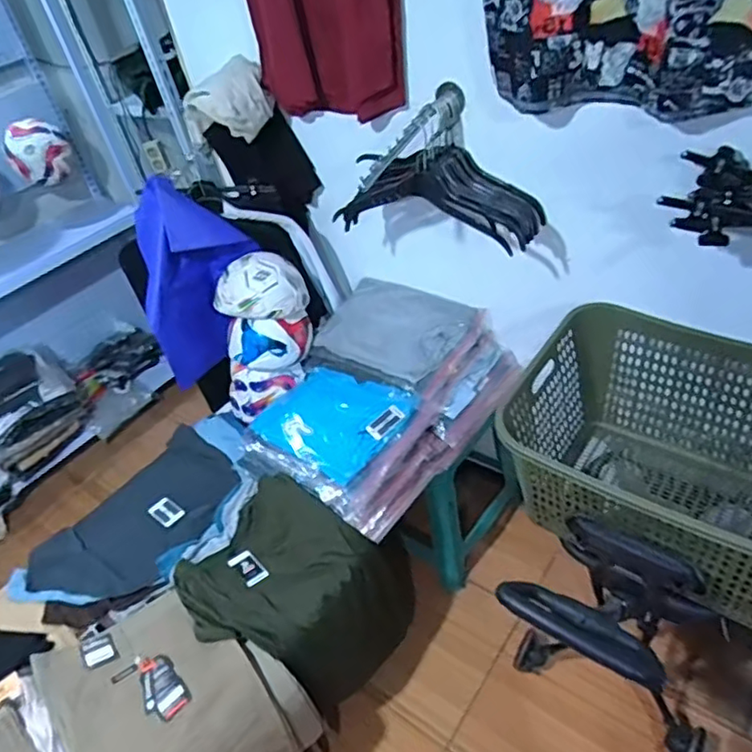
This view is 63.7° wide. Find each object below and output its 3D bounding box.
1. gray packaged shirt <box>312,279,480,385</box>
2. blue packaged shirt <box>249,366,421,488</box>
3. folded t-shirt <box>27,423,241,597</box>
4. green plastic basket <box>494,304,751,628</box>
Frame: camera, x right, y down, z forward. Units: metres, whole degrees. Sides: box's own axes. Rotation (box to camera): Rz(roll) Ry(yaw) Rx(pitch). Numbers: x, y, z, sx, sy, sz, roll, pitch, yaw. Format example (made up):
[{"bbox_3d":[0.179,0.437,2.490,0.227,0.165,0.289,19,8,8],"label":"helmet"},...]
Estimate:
[{"bbox_3d":[0.038,-0.116,1.463,0.341,0.037,0.238,21,65,31],"label":"gray packaged shirt"},{"bbox_3d":[-0.105,0.088,1.376,0.336,0.027,0.247,25,63,37],"label":"blue packaged shirt"},{"bbox_3d":[-0.541,0.330,1.406,0.273,0.069,0.472,20,50,33],"label":"folded t-shirt"},{"bbox_3d":[0.538,0.159,1.091,0.552,0.339,0.427,20,50,33],"label":"green plastic basket"}]

